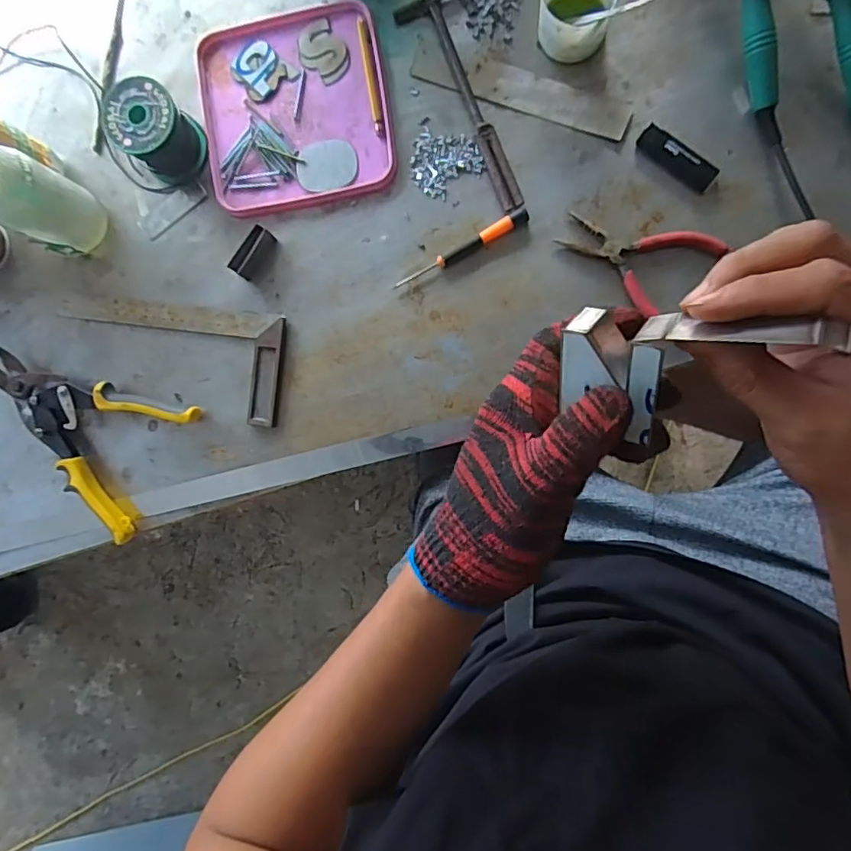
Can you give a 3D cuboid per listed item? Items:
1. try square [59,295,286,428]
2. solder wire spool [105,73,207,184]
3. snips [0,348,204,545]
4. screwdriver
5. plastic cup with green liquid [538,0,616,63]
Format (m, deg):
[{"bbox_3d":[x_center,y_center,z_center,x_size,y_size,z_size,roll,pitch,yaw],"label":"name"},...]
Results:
[{"bbox_3d":[-0.263,-0.070,0.573,0.237,0.011,0.112,7,91,6],"label":"try square"},{"bbox_3d":[-0.263,-0.288,0.545,0.072,0.063,0.066,0,90,6],"label":"solder wire spool"},{"bbox_3d":[-0.364,-0.004,0.577,0.221,0.030,0.149,31,93,5],"label":"snips"},{"bbox_3d":[0.035,-0.169,0.537,0.141,0.011,0.013,-28,87,6],"label":"screwdriver"},{"bbox_3d":[0.137,-0.377,0.507,0.064,0.052,0.070,0,90,6],"label":"plastic cup with green liquid"}]

